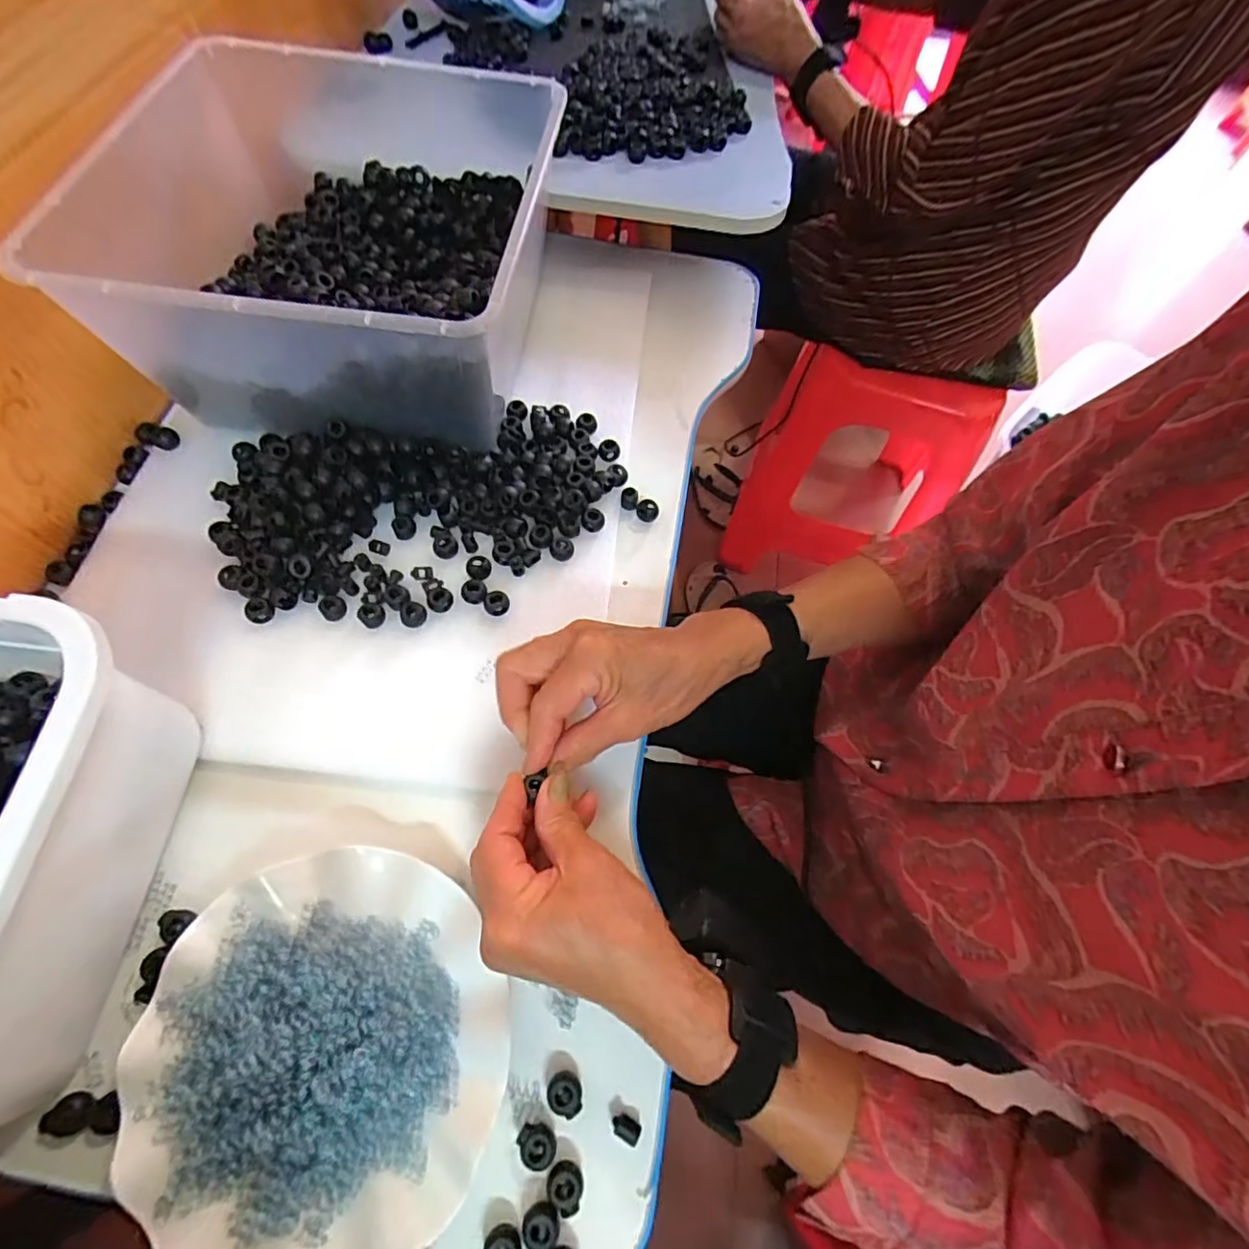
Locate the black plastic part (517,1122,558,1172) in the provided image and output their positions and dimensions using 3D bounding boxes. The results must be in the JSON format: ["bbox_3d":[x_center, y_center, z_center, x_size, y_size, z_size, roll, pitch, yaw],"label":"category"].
[{"bbox_3d":[-0.044,0.262,0.294,0.019,0.013,0.017,-1,64,-4],"label":"black plastic part"}]

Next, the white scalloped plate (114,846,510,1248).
[{"bbox_3d":[-0.152,0.213,0.297,0.176,0.033,0.178,1,64,-3],"label":"white scalloped plate"}]

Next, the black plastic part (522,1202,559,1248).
[{"bbox_3d":[-0.040,0.292,0.283,0.017,0.010,0.017,1,64,-3],"label":"black plastic part"}]

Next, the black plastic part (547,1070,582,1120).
[{"bbox_3d":[-0.031,0.244,0.304,0.019,0.010,0.017,21,65,7],"label":"black plastic part"}]

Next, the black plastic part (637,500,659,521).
[{"bbox_3d":[0.019,-0.090,0.468,0.017,0.017,0.013,35,67,13],"label":"black plastic part"}]

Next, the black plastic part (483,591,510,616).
[{"bbox_3d":[-0.091,-0.015,0.415,0.018,0.009,0.016,-15,66,-10],"label":"black plastic part"}]

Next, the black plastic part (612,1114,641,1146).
[{"bbox_3d":[0.001,0.259,0.301,0.015,0.007,0.009,26,65,10],"label":"black plastic part"}]

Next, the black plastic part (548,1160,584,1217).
[{"bbox_3d":[-0.029,0.277,0.287,0.017,0.010,0.018,1,64,-3],"label":"black plastic part"}]

